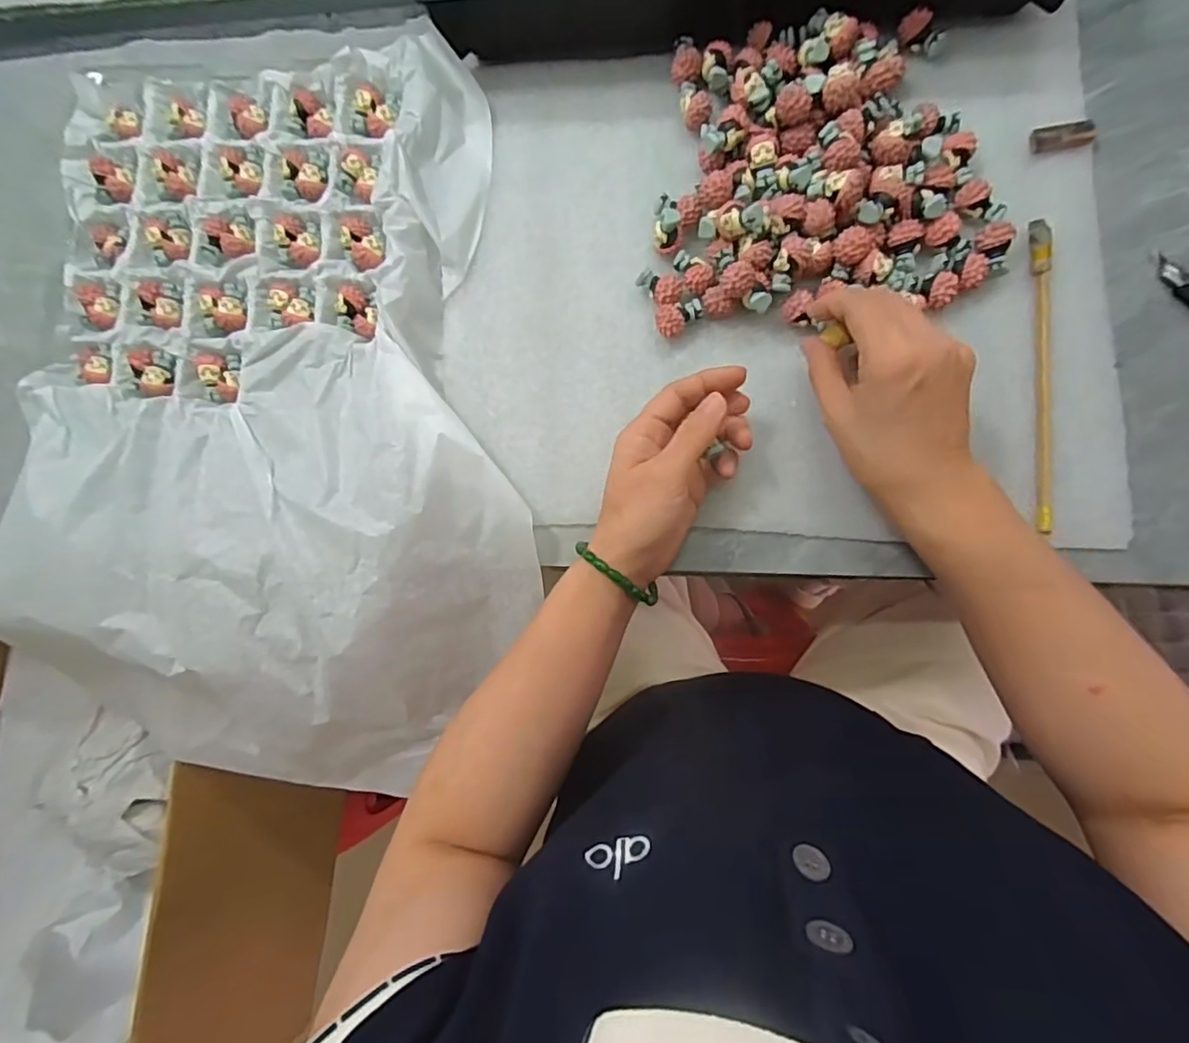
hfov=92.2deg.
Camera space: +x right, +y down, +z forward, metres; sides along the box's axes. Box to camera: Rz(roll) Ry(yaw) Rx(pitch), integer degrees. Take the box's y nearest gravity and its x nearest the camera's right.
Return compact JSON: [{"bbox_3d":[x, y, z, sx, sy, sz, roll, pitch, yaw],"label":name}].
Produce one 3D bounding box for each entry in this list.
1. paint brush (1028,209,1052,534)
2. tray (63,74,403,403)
[{"bbox_3d":[0.258,-0.086,0.332,0.010,0.008,0.179,3,86,7],"label":"paint brush"},{"bbox_3d":[-0.248,-0.194,0.397,0.238,0.036,0.228,3,86,7],"label":"tray"}]

